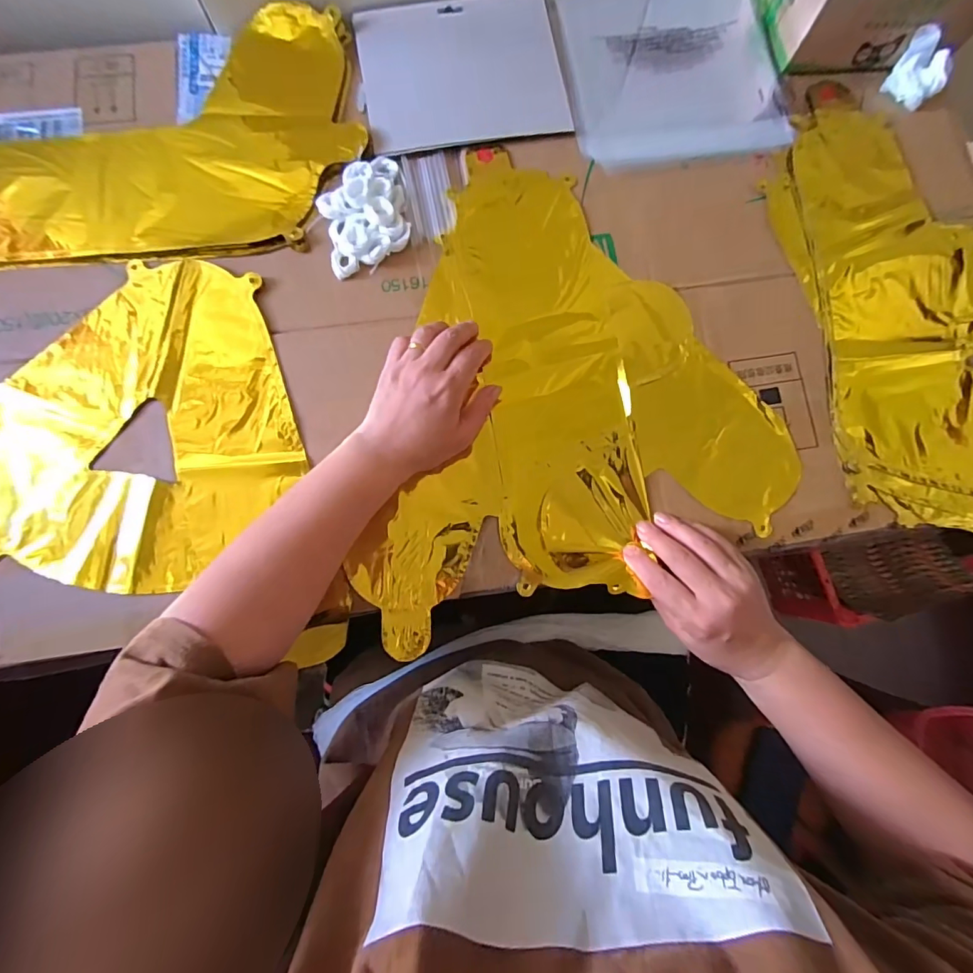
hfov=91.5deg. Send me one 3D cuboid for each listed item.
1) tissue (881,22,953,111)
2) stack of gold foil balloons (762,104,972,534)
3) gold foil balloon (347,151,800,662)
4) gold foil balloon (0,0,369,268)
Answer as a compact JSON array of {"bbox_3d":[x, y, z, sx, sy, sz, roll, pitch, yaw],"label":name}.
[{"bbox_3d":[0.421,-0.403,0.456,0.051,0.039,0.033,35,82,2],"label":"tissue"},{"bbox_3d":[0.403,-0.160,0.443,0.218,0.019,0.423,-9,83,-4],"label":"stack of gold foil balloons"},{"bbox_3d":[0.051,-0.104,0.423,0.373,0.012,0.394,-14,83,-4],"label":"gold foil balloon"},{"bbox_3d":[-0.317,-0.323,0.439,0.385,0.027,0.238,-7,83,-3],"label":"gold foil balloon"}]

